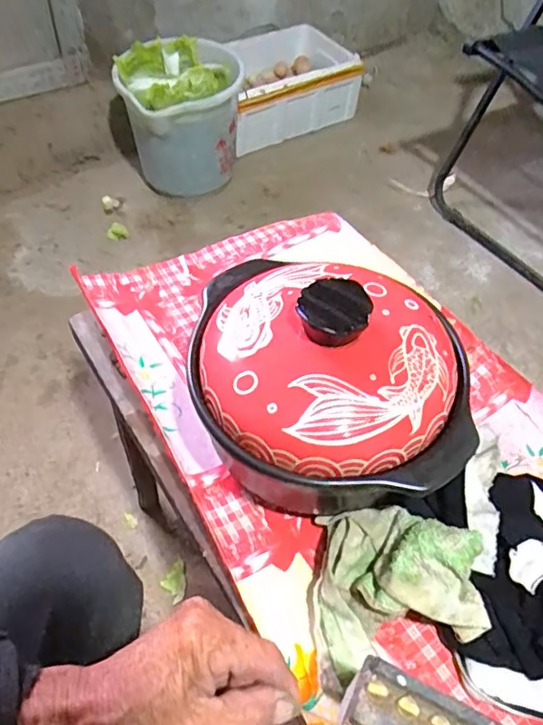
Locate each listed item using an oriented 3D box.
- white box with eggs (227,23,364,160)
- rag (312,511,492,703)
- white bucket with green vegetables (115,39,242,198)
[{"bbox_3d":[0.021,-0.710,1.481,0.394,0.170,0.248,-28,57,-23],"label":"white box with eggs"},{"bbox_3d":[0.094,0.173,0.458,0.126,0.085,0.124,-7,53,-8],"label":"rag"},{"bbox_3d":[-0.198,-0.539,1.273,0.256,0.262,0.281,-6,53,-7],"label":"white bucket with green vegetables"}]

